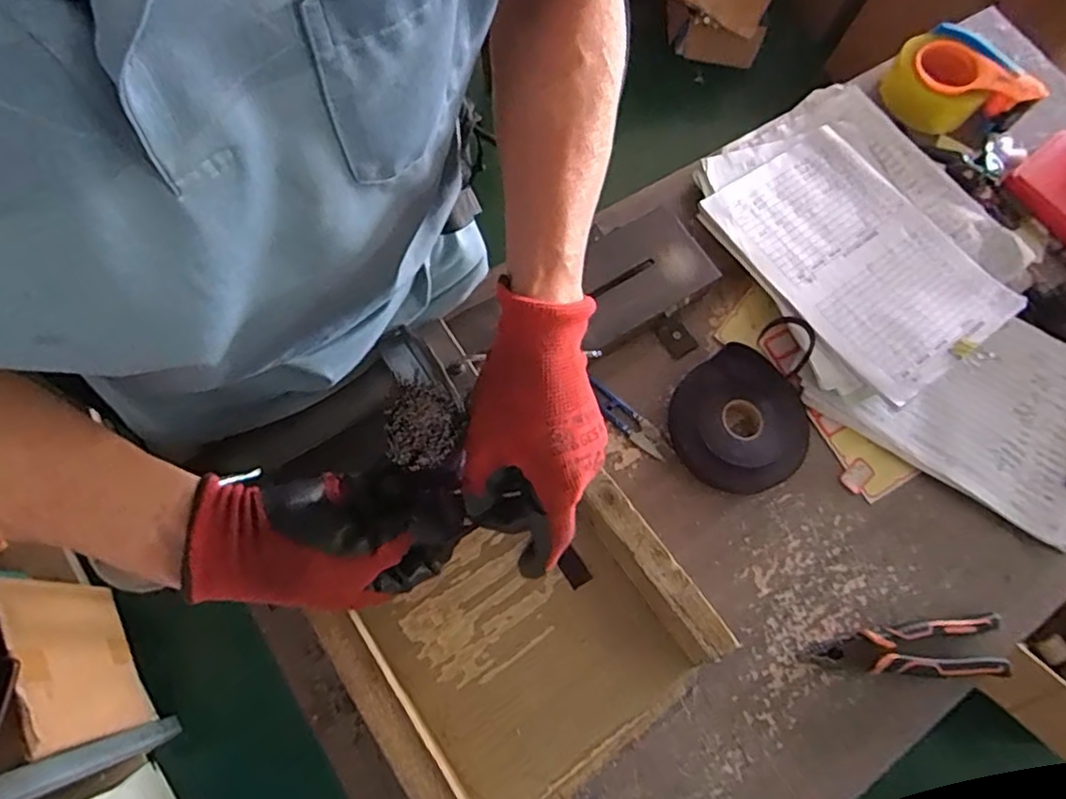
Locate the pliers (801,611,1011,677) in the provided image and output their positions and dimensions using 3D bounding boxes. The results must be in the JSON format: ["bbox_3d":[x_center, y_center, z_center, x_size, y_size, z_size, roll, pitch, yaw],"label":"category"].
[{"bbox_3d":[0.346,0.233,0.593,0.183,0.015,0.051,-5,70,-5],"label":"pliers"}]

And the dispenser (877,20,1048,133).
[{"bbox_3d":[0.531,-0.393,0.818,0.128,0.062,0.152,-32,77,-15],"label":"dispenser"}]

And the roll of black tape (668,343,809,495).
[{"bbox_3d":[0.208,0.024,0.652,0.137,0.027,0.136,1,70,-2],"label":"roll of black tape"}]

